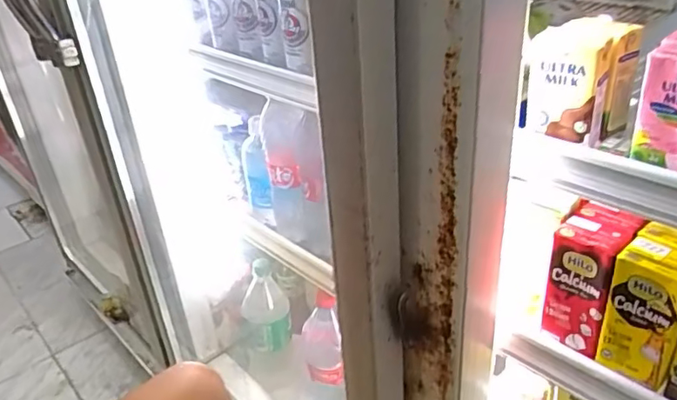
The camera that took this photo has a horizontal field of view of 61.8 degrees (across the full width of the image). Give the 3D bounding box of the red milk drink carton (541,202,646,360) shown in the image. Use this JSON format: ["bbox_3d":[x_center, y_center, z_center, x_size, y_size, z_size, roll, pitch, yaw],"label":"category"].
[{"bbox_3d":[0.209,0.066,0.474,0.049,0.108,0.057,23,40,39],"label":"red milk drink carton"}]

